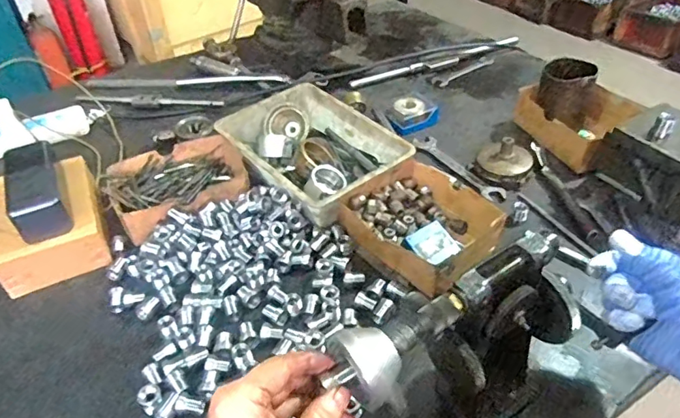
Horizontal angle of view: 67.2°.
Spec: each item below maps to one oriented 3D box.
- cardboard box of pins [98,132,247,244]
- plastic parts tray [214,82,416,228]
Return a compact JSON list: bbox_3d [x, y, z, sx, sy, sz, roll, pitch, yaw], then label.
[{"bbox_3d":[-0.223,-0.036,0.703,0.179,0.041,0.152,-22,45,-20],"label":"cardboard box of pins"},{"bbox_3d":[-0.043,-0.085,0.720,0.170,0.064,0.248,-30,48,-27],"label":"plastic parts tray"}]

